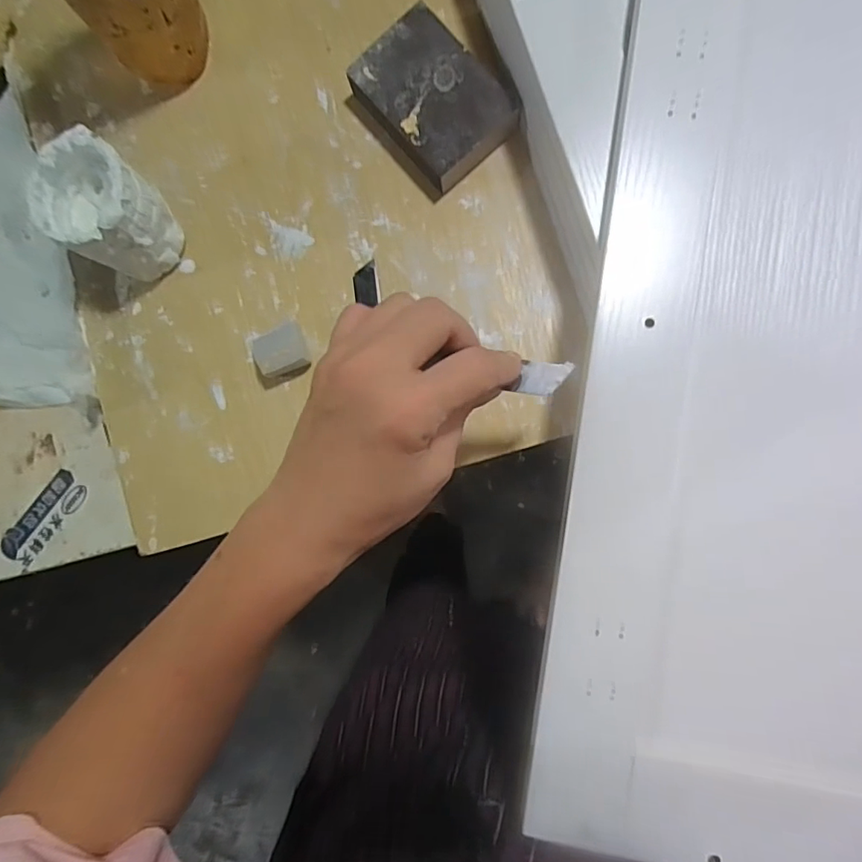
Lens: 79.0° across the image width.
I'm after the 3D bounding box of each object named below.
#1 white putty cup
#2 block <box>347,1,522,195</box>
[{"bbox_3d":[-0.207,-0.142,0.341,0.060,0.072,0.067,-44,85,3],"label":"white putty cup"},{"bbox_3d":[0.001,-0.217,0.348,0.070,0.025,0.100,-41,86,3],"label":"block"}]

